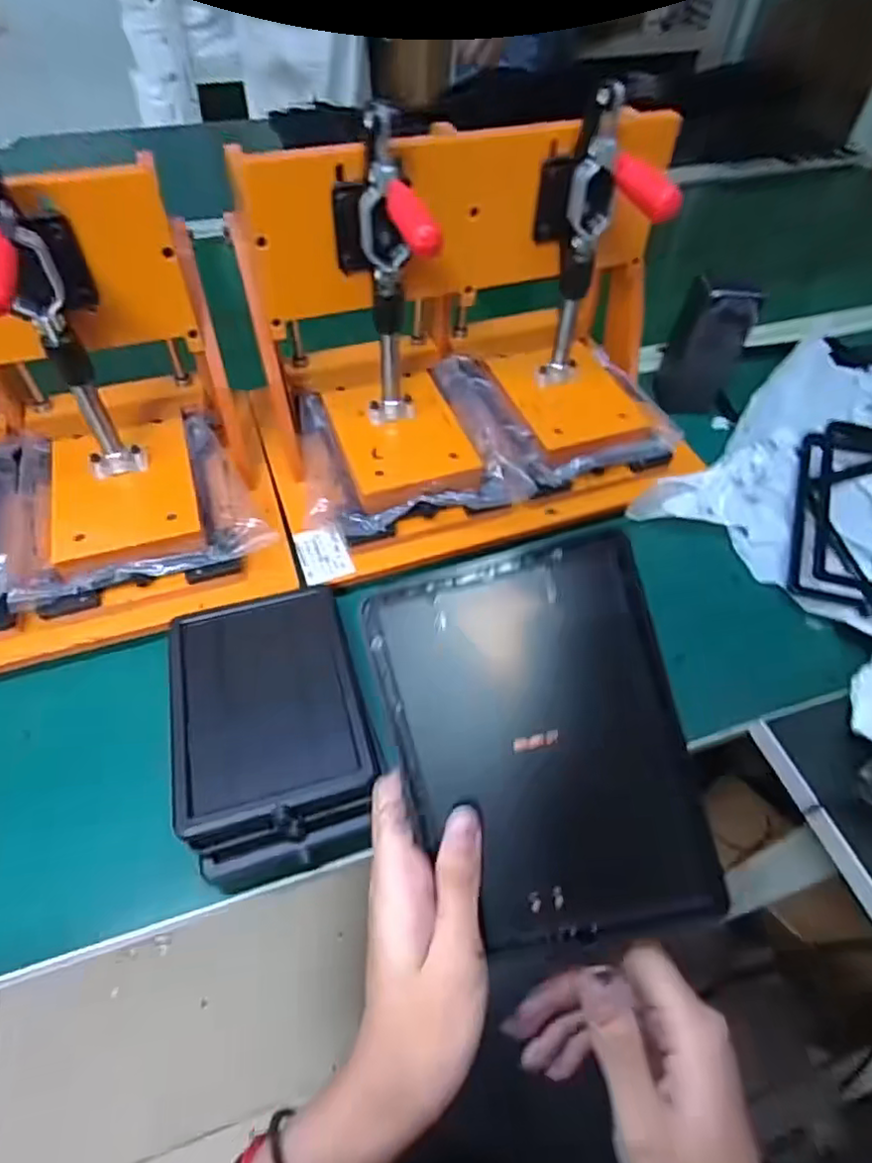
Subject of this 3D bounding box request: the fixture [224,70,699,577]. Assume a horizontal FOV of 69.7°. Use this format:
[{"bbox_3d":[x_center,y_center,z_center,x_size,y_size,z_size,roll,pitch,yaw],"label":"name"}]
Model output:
[{"bbox_3d":[0.038,-0.197,0.503,0.364,0.249,0.229,-15,55,-13],"label":"fixture"}]

